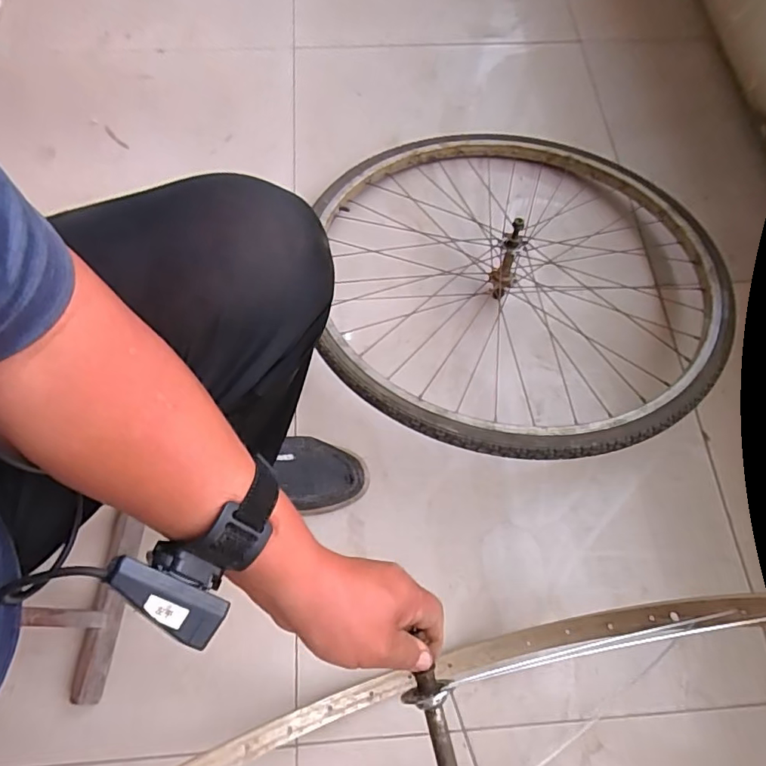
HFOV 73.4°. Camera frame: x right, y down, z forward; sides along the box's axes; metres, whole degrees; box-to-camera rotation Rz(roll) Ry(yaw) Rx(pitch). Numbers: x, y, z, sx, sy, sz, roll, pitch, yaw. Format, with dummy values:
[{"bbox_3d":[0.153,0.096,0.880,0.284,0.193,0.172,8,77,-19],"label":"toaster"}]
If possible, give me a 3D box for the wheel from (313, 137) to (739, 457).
[{"bbox_3d":[0.192,-0.153,0.754,0.525,0.127,0.552,0,70,1],"label":"wheel"}]

